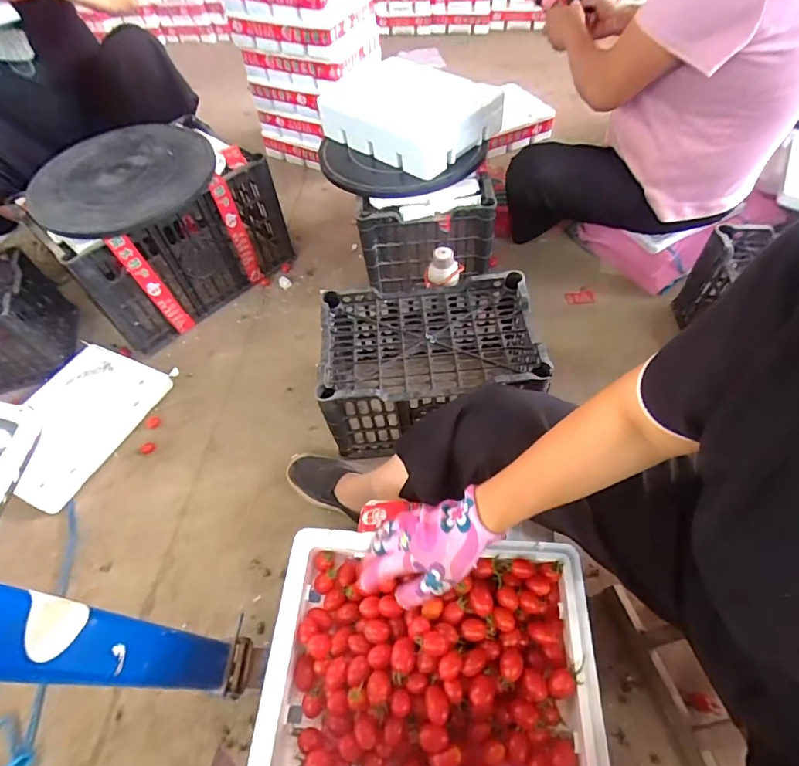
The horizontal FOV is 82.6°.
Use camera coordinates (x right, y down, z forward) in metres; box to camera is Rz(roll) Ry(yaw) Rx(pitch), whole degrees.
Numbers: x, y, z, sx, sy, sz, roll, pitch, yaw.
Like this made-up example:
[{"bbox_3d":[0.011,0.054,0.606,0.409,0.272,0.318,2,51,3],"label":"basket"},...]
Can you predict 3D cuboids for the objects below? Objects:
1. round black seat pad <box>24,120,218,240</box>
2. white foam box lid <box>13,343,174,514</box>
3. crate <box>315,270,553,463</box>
[{"bbox_3d":[-0.610,-0.459,0.983,0.364,0.045,0.330,-41,64,-19],"label":"round black seat pad"},{"bbox_3d":[-0.713,0.075,0.997,0.270,0.024,0.347,19,62,15],"label":"white foam box lid"},{"bbox_3d":[0.052,-0.040,0.883,0.378,0.191,0.256,-6,58,0],"label":"crate"}]

